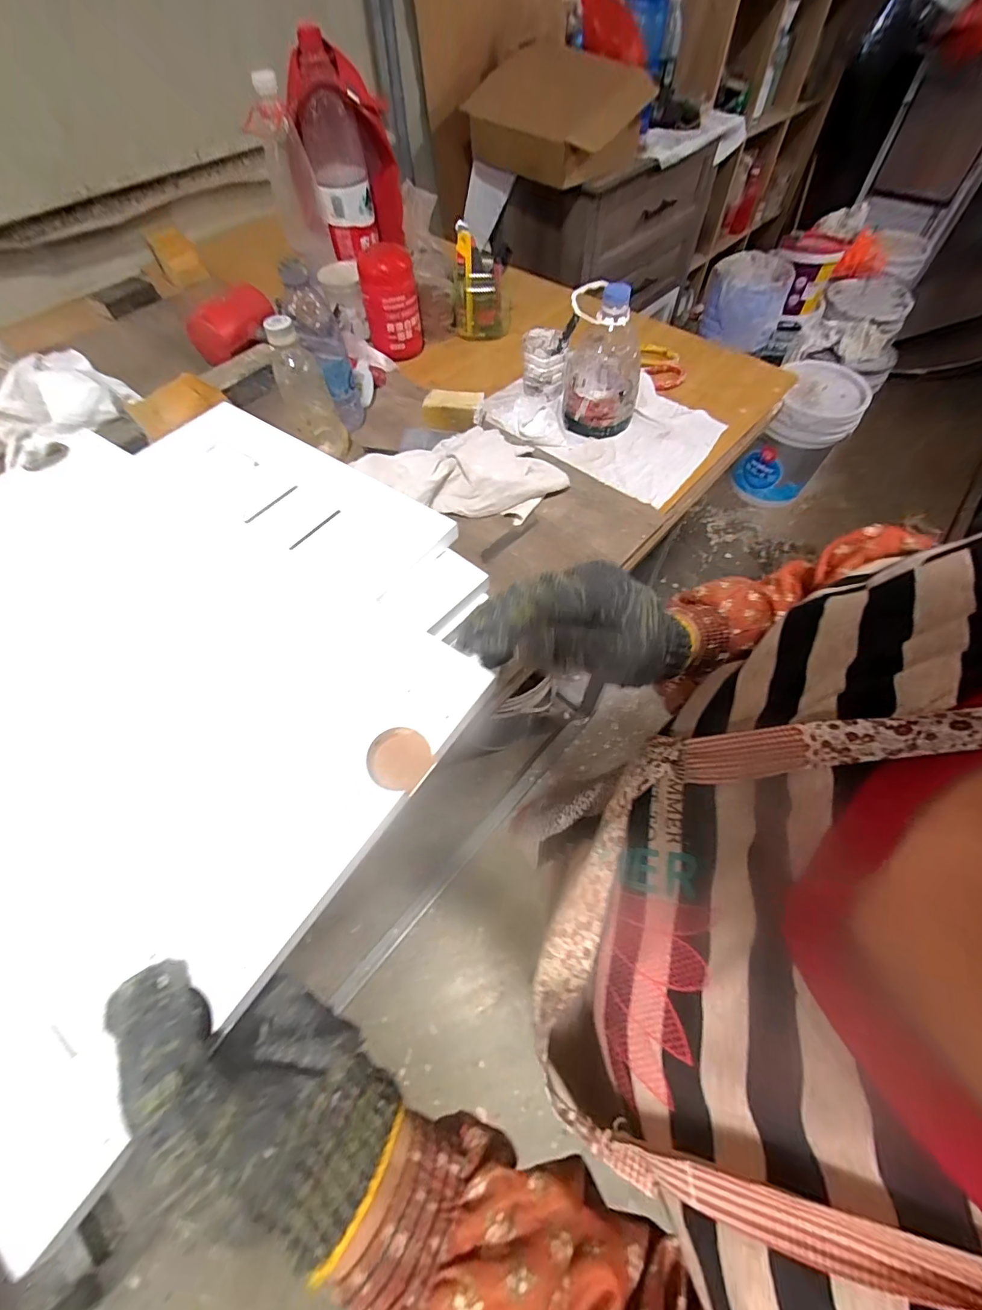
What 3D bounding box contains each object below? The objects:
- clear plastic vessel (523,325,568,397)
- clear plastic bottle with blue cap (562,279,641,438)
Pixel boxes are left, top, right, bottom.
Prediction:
[{"bbox_3d":[0.079,-0.441,0.704,0.060,0.068,0.063,3,59,4],"label":"clear plastic vessel"},{"bbox_3d":[0.154,-0.403,0.636,0.100,0.158,0.110,7,59,6],"label":"clear plastic bottle with blue cap"}]

